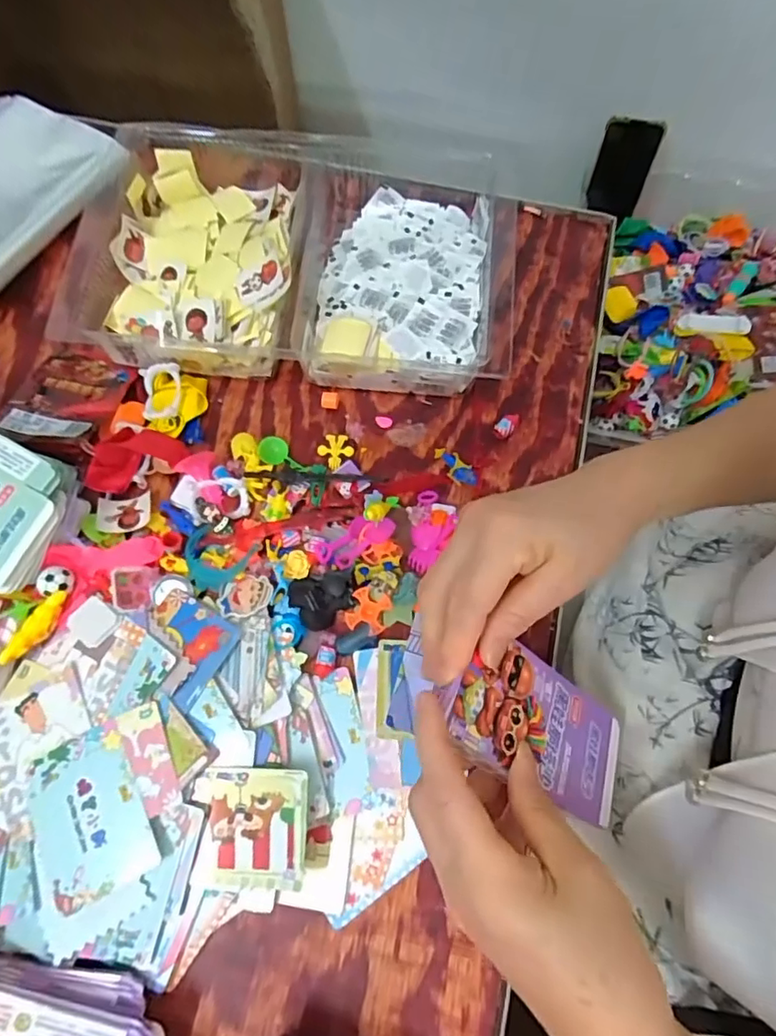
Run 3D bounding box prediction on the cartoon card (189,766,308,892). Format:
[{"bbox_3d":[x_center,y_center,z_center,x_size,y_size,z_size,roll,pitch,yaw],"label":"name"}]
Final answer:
[{"bbox_3d":[-0.080,0.179,0.324,0.067,0.005,0.063,-2,74,9],"label":"cartoon card"}]

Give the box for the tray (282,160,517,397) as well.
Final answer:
[{"bbox_3d":[0.014,-0.203,0.453,0.182,0.034,0.223,6,72,2],"label":"tray"}]

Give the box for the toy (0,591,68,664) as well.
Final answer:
[{"bbox_3d":[-0.229,0.072,0.364,0.016,0.014,0.052,38,76,11],"label":"toy"}]

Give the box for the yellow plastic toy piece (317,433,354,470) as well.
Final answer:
[{"bbox_3d":[-0.039,-0.052,0.420,0.024,0.004,0.025,0,72,0],"label":"yellow plastic toy piece"}]

